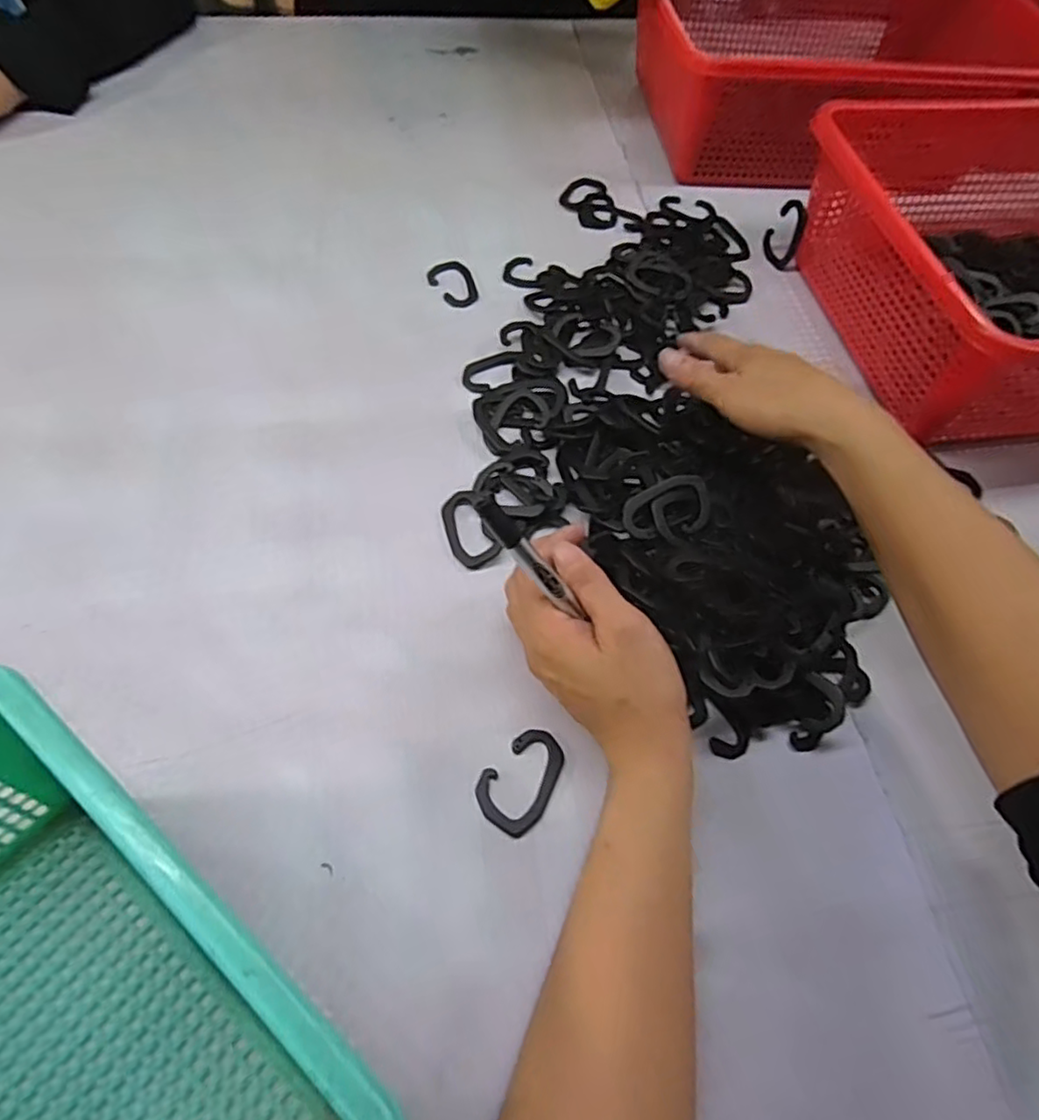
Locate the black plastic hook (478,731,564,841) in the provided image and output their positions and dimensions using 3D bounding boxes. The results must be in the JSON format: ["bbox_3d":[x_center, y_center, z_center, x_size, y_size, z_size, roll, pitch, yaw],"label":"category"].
[{"bbox_3d":[0.003,0.112,0.340,0.035,0.004,0.052,39,63,19],"label":"black plastic hook"}]

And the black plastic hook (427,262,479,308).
[{"bbox_3d":[-0.052,-0.225,0.537,0.034,0.004,0.055,-29,64,-21],"label":"black plastic hook"}]

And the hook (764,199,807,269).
[{"bbox_3d":[0.225,-0.279,0.563,0.010,0.051,0.031,-31,63,-27],"label":"hook"}]

